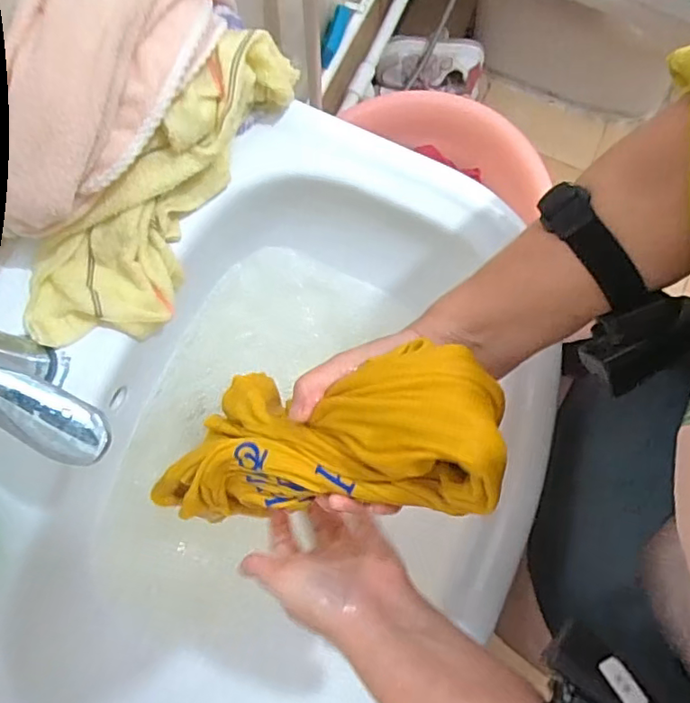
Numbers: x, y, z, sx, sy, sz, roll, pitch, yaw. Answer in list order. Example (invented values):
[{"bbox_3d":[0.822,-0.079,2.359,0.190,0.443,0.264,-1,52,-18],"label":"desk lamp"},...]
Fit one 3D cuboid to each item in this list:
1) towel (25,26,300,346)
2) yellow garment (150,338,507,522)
[{"bbox_3d":[-0.134,-0.114,0.420,0.093,0.077,0.269,39,97,7],"label":"towel"},{"bbox_3d":[-0.021,0.051,0.331,0.225,0.051,0.086,-14,77,33],"label":"yellow garment"}]

